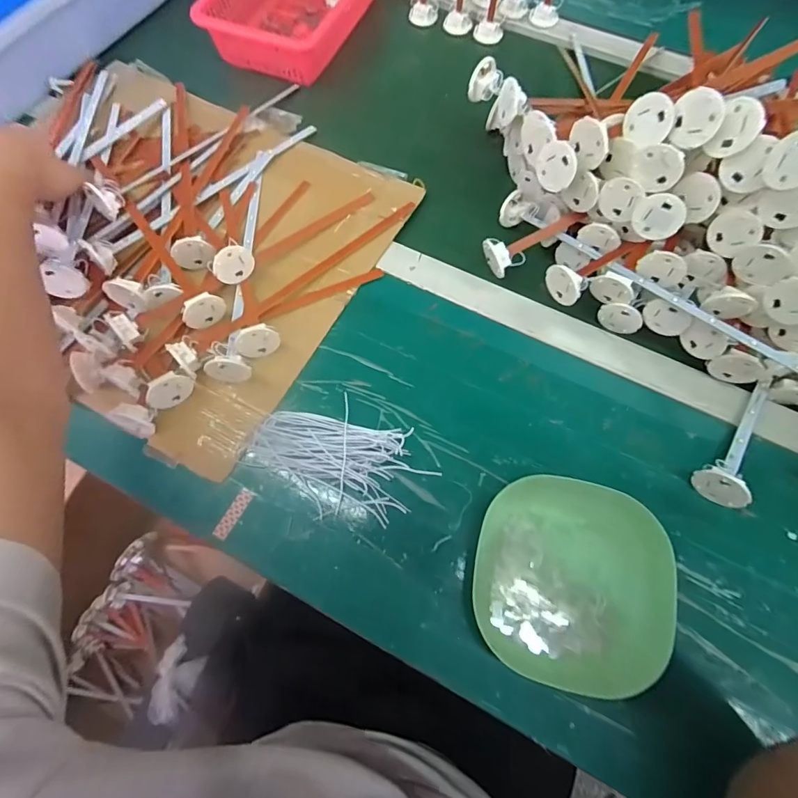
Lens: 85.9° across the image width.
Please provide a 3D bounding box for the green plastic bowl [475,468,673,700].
[{"bbox_3d":[0.129,0.136,0.327,0.135,0.031,0.147,7,68,2],"label":"green plastic bowl"}]

